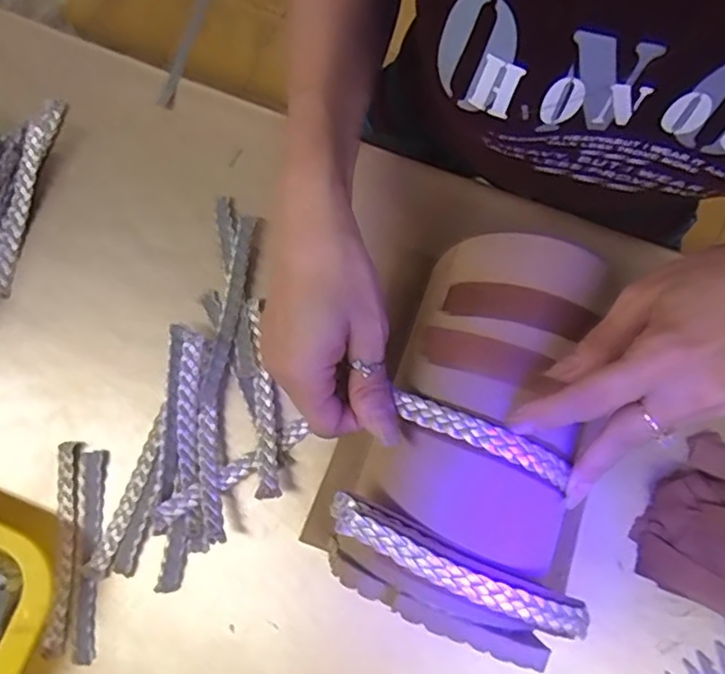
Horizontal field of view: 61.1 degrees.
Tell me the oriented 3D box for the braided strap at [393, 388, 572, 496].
[{"bbox_3d":[0.057,0.048,0.301,0.087,0.016,0.014,22,80,16],"label":"braided strap"}]

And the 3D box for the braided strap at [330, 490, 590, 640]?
[{"bbox_3d":[0.045,0.110,0.290,0.132,0.027,0.017,23,80,9],"label":"braided strap"}]

